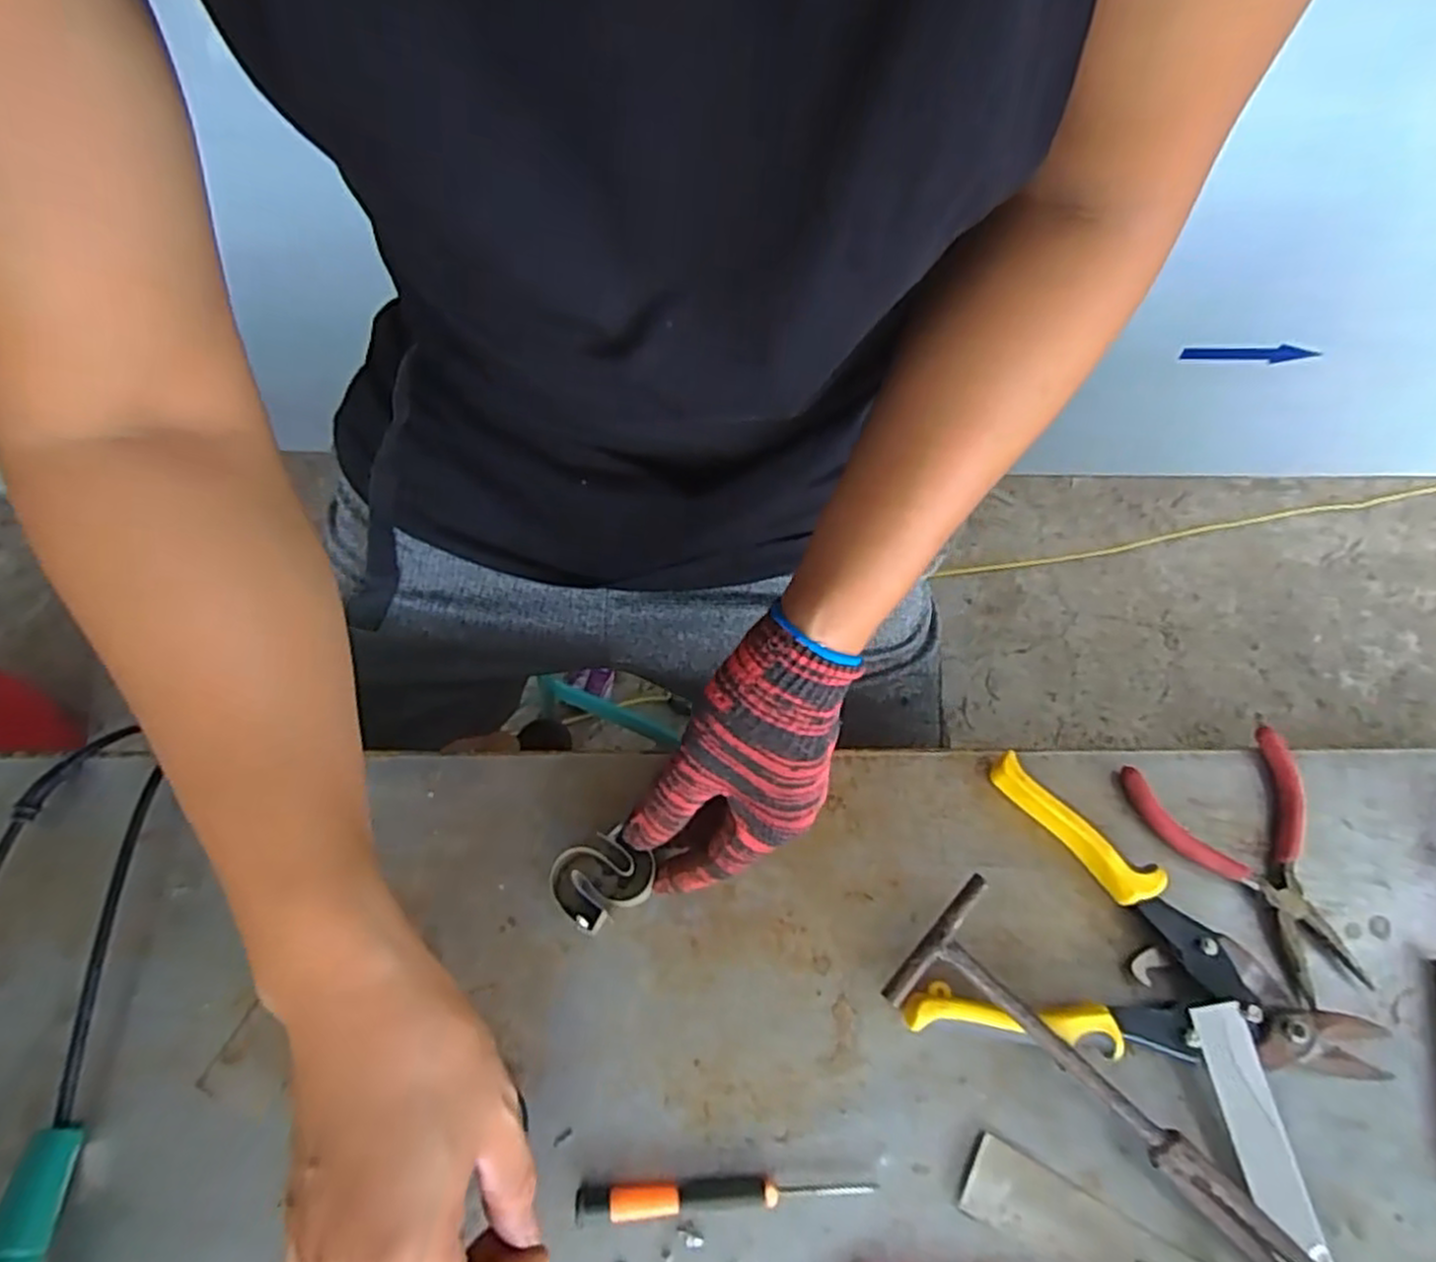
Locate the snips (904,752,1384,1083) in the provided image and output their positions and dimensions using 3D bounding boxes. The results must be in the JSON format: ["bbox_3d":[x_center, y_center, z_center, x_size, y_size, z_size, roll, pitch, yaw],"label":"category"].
[{"bbox_3d":[0.225,0.185,0.401,0.215,0.028,0.150,27,69,11],"label":"snips"}]

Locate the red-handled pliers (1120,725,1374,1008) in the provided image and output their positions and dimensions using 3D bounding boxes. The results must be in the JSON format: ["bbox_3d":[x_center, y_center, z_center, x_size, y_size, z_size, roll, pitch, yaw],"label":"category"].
[{"bbox_3d":[0.310,0.132,0.432,0.099,0.011,0.138,-17,68,-7],"label":"red-handled pliers"}]

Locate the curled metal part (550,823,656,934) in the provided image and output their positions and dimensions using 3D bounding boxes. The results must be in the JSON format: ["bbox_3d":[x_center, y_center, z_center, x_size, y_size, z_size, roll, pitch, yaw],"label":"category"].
[{"bbox_3d":[-0.063,0.136,0.418,0.050,0.024,0.043,-34,71,-14],"label":"curled metal part"}]

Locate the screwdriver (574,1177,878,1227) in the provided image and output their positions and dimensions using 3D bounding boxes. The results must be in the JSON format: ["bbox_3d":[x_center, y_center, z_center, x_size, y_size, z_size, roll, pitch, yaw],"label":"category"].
[{"bbox_3d":[0.003,0.272,0.366,0.141,0.014,0.012,-3,67,-1],"label":"screwdriver"}]

